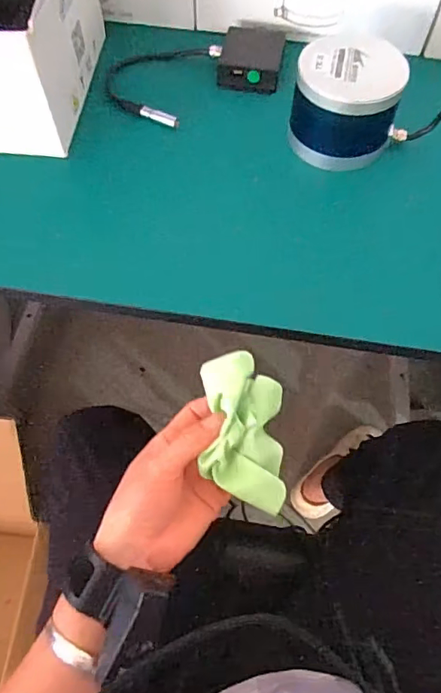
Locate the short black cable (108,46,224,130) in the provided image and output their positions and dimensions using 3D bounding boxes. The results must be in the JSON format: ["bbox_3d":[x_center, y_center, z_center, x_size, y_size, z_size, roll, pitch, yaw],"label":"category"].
[{"bbox_3d":[-0.070,-0.297,0.544,0.109,0.027,0.119,0,63,-1],"label":"short black cable"}]

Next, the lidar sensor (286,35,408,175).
[{"bbox_3d":[0.128,-0.233,0.481,0.110,0.090,0.092,17,64,8],"label":"lidar sensor"}]

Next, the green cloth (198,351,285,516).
[{"bbox_3d":[0.018,0.063,0.367,0.064,0.025,0.114,-11,93,-6],"label":"green cloth"}]

